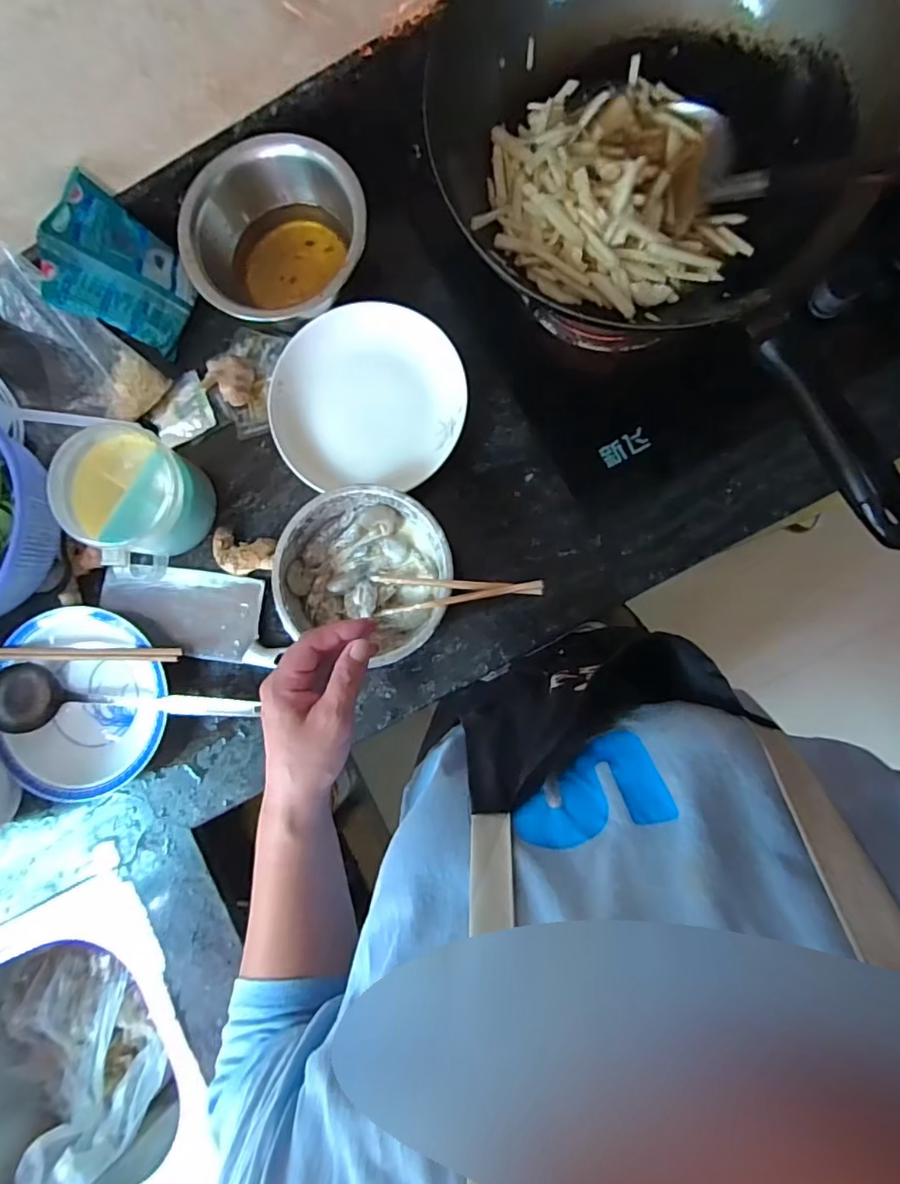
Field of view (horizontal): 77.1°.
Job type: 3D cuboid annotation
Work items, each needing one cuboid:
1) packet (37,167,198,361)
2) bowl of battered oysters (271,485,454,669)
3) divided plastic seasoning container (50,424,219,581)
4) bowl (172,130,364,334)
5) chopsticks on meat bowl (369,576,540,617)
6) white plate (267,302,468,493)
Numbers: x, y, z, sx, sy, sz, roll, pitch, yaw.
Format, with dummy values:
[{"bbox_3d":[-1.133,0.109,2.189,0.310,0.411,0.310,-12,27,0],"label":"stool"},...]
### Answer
[{"bbox_3d":[-0.332,-0.327,0.577,0.024,0.144,0.115,22,97,33],"label":"packet"},{"bbox_3d":[-0.080,-0.023,0.576,0.163,0.076,0.149,0,87,5],"label":"bowl of battered oysters"},{"bbox_3d":[-0.326,-0.091,0.581,0.109,0.104,0.136,26,89,6],"label":"divided plastic seasoning container"},{"bbox_3d":[-0.173,-0.364,0.577,0.178,0.100,0.149,-12,86,4],"label":"bowl"},{"bbox_3d":[0.002,0.002,0.520,0.199,0.025,0.038,-2,85,44],"label":"chopsticks on meat bowl"},{"bbox_3d":[-0.087,-0.201,0.600,0.201,0.044,0.185,0,87,5],"label":"white plate"}]

